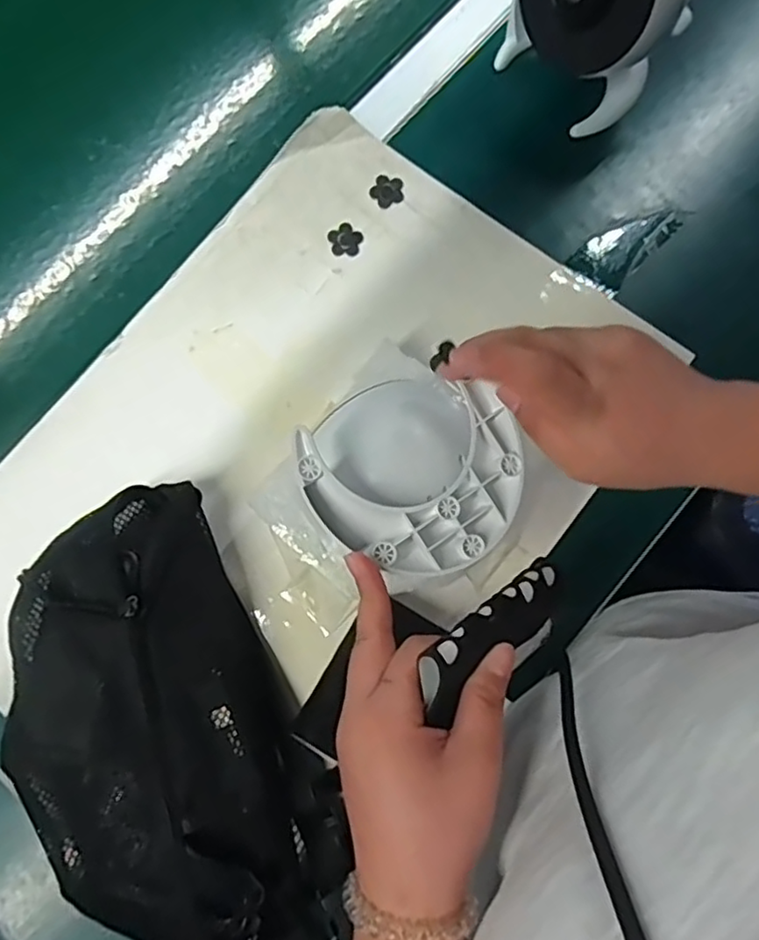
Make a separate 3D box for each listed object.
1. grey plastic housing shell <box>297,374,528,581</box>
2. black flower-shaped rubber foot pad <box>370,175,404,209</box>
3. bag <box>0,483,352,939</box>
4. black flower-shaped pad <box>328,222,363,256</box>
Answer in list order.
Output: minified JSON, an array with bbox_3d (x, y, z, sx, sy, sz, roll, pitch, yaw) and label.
[{"bbox_3d":[0.019,-0.001,0.333,0.109,0.035,0.104,0,78,1],"label":"grey plastic housing shell"},{"bbox_3d":[0.006,-0.217,0.501,0.025,0.004,0.026,-3,78,0],"label":"black flower-shaped rubber foot pad"},{"bbox_3d":[-0.147,0.163,0.402,0.165,0.055,0.278,-25,79,-4],"label":"bag"},{"bbox_3d":[-0.026,-0.177,0.497,0.026,0.004,0.027,-35,80,-6],"label":"black flower-shaped pad"}]

